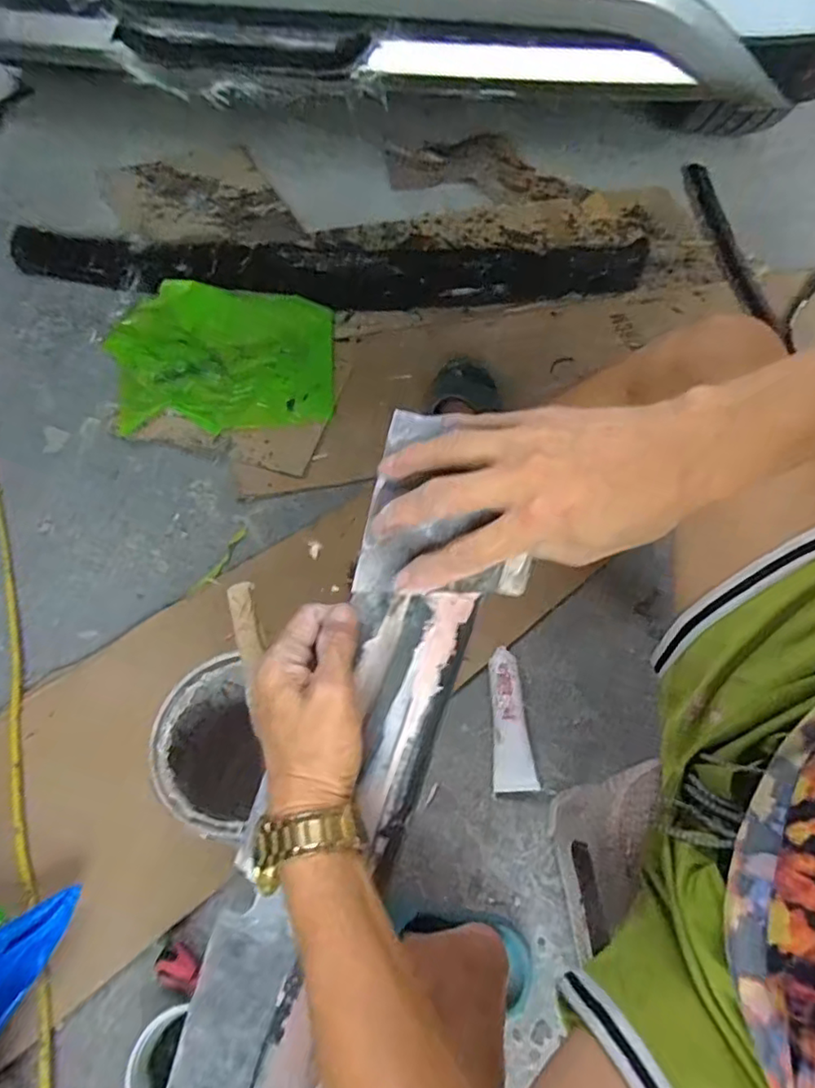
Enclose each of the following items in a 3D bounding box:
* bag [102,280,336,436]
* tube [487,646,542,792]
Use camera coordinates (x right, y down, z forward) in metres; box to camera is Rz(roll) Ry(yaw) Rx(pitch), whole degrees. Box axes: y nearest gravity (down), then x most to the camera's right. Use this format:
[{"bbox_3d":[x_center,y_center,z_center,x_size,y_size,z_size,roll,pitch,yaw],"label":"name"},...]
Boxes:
[{"bbox_3d":[-0.317,-0.310,1.019,0.379,0.053,0.289,-1,61,-2],"label":"bag"},{"bbox_3d":[0.125,0.212,0.742,0.048,0.039,0.165,-1,61,-2],"label":"tube"}]

